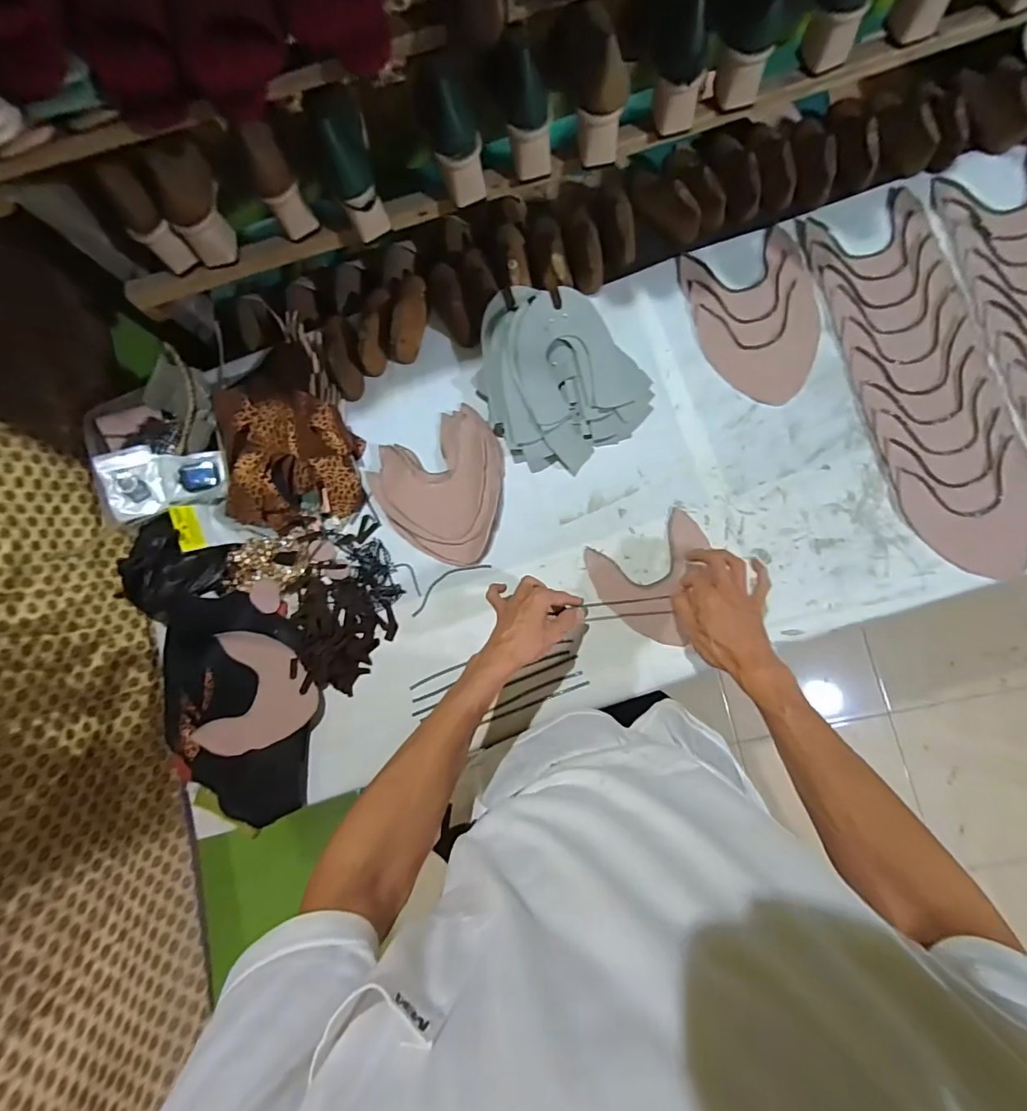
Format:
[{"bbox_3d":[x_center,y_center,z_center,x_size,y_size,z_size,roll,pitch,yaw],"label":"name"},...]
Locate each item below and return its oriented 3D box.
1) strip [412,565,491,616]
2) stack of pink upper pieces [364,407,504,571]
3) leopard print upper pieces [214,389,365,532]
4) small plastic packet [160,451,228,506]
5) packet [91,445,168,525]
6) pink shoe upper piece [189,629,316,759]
[{"bbox_3d":[-0.095,0.039,0.687,0.131,0.006,0.030,-33,81,2],"label":"strip"},{"bbox_3d":[-0.108,-0.109,0.696,0.192,0.027,0.213,14,85,9],"label":"stack of pink upper pieces"},{"bbox_3d":[-0.322,-0.145,0.697,0.181,0.081,0.201,-6,83,6],"label":"leopard print upper pieces"},{"bbox_3d":[-0.465,-0.111,0.702,0.080,0.019,0.077,-10,83,-17],"label":"small plastic packet"},{"bbox_3d":[-0.550,-0.103,0.692,0.074,0.014,0.105,-17,89,-18],"label":"packet"},{"bbox_3d":[-0.362,0.199,0.675,0.157,0.026,0.160,11,85,8],"label":"pink shoe upper piece"}]

